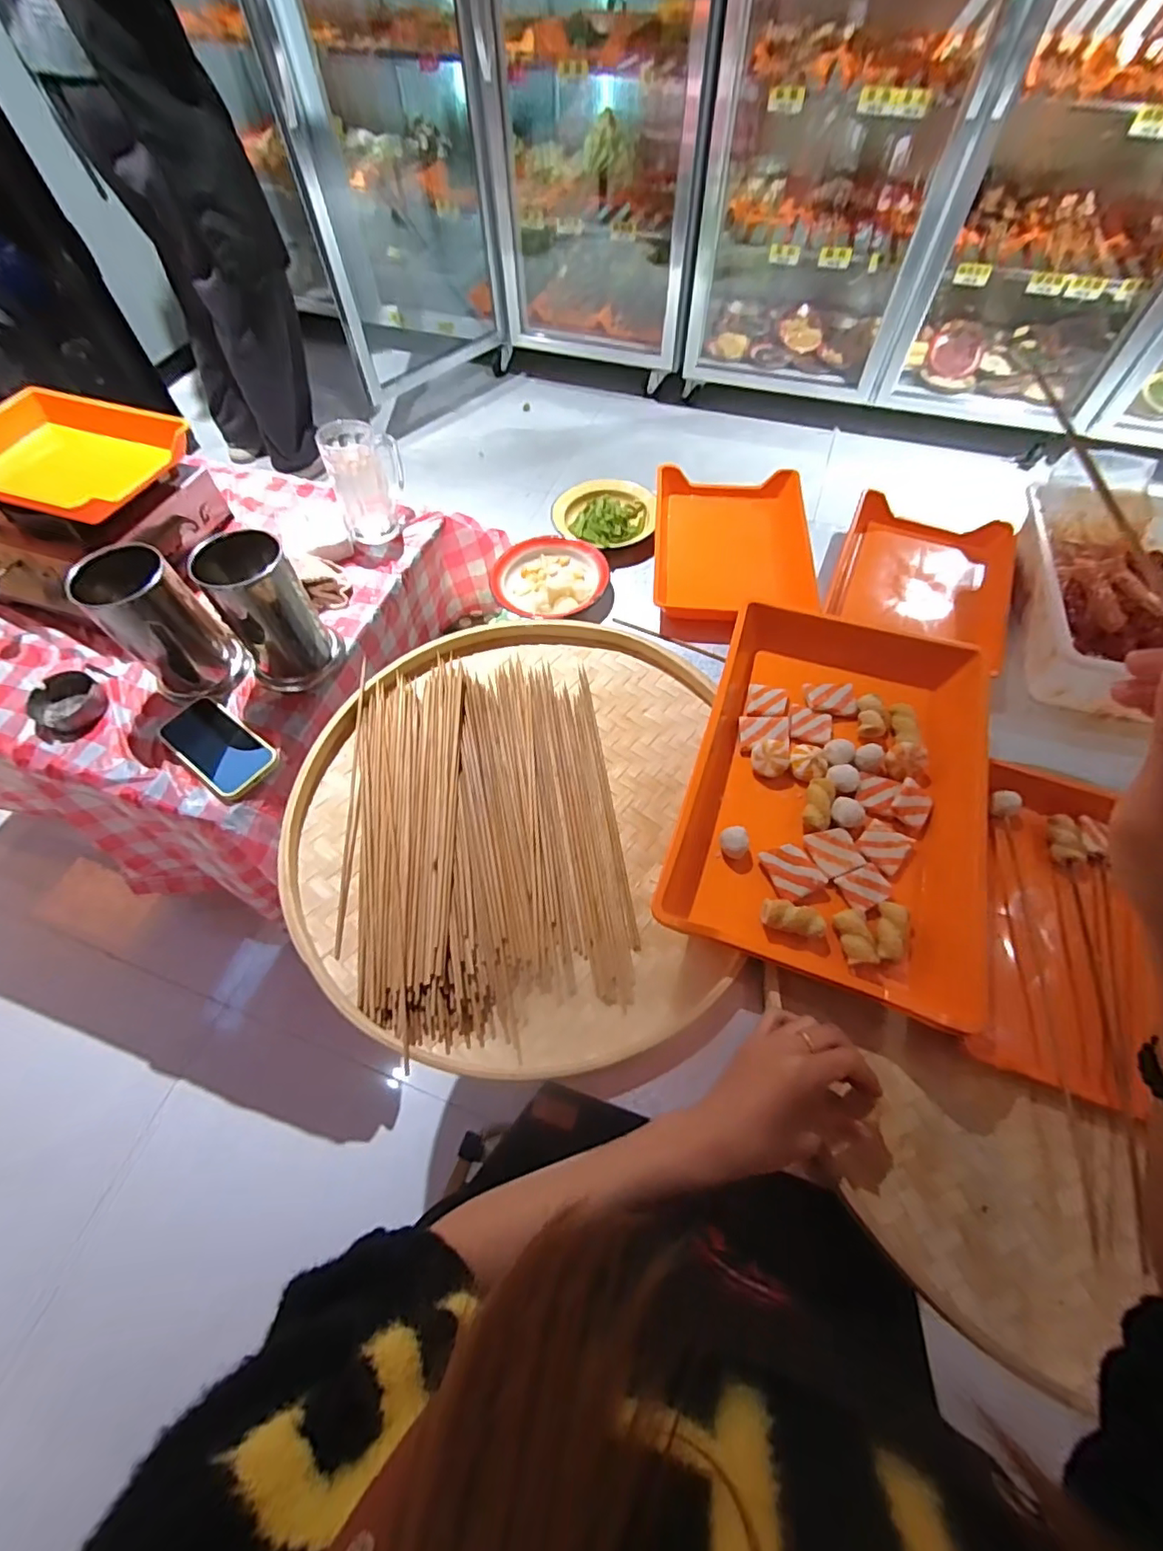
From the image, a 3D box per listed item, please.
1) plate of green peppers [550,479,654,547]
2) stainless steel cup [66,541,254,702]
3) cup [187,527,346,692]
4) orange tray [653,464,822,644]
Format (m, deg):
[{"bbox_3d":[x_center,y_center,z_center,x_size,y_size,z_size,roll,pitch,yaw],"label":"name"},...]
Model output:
[{"bbox_3d":[0.032,-0.376,0.822,0.145,0.031,0.127,2,60,3],"label":"plate of green peppers"},{"bbox_3d":[-0.497,-0.178,0.685,0.106,0.165,0.101,-1,60,1],"label":"stainless steel cup"},{"bbox_3d":[-0.384,-0.201,0.701,0.102,0.174,0.098,-1,60,1],"label":"cup"},{"bbox_3d":[0.203,-0.305,0.777,0.203,0.052,0.283,3,60,3],"label":"orange tray"}]

